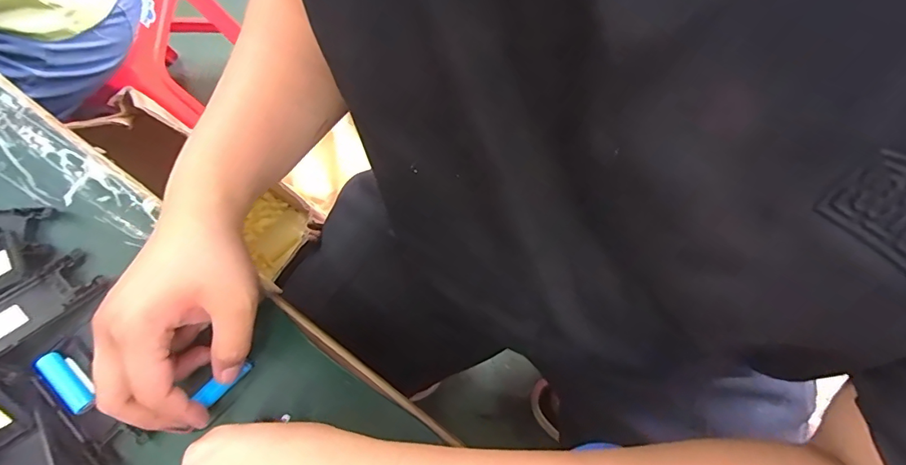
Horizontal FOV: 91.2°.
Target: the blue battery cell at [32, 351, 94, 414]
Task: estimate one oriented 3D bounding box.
[{"bbox_3d":[-0.284,0.109,0.324,0.014,0.011,0.048,-31,101,-10],"label":"blue battery cell"}]

